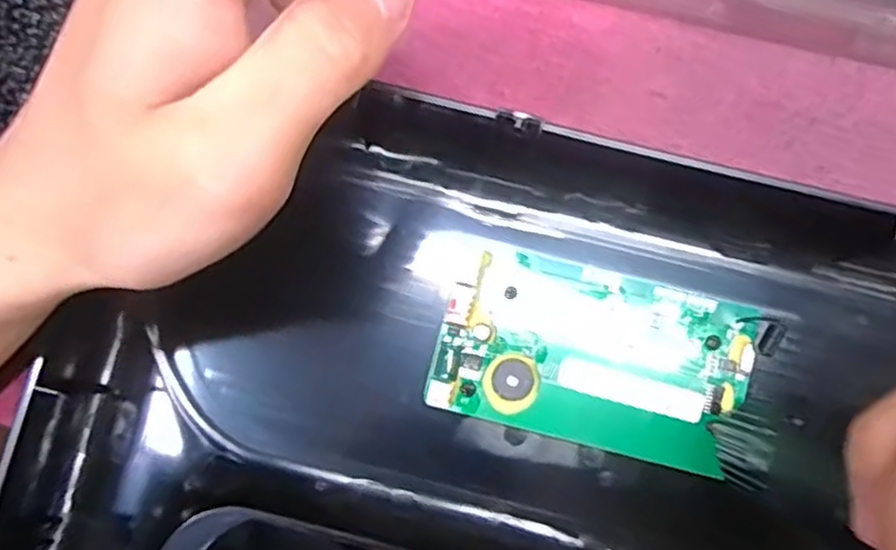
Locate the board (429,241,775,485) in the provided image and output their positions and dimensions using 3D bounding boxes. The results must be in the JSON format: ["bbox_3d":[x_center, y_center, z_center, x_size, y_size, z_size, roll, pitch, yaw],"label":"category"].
[{"bbox_3d":[0.050,0.028,0.249,0.103,0.012,0.059,14,75,2],"label":"board"}]

